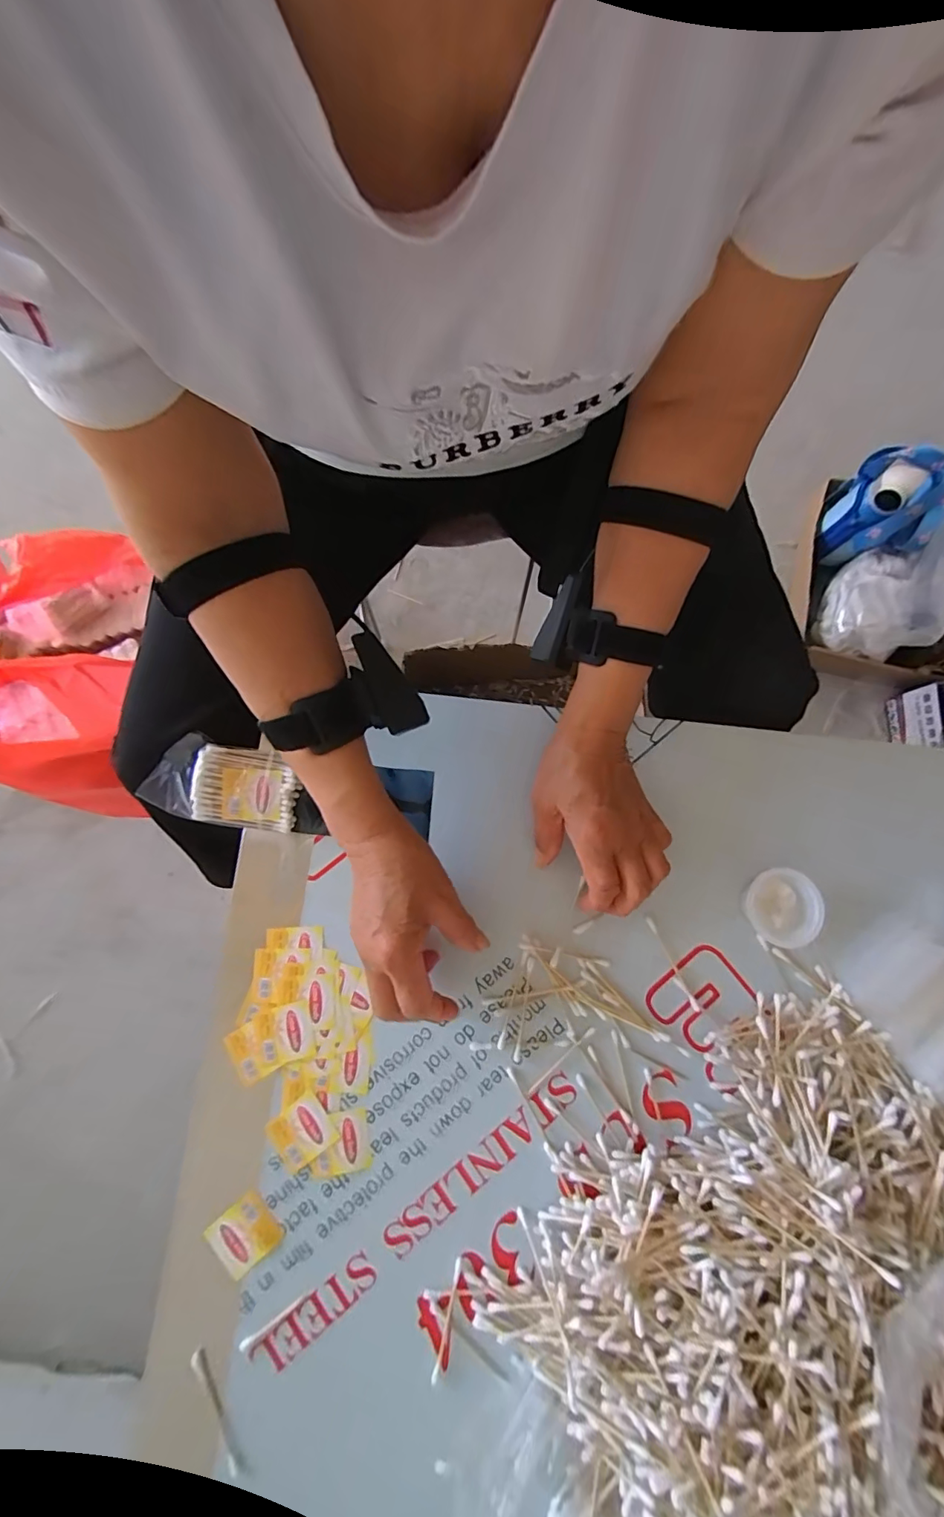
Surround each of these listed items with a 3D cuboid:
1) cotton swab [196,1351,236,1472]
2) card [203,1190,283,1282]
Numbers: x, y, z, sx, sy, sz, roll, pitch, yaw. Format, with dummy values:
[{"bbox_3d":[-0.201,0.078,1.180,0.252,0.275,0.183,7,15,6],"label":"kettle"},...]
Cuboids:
[{"bbox_3d":[-0.171,0.435,0.339,0.009,0.004,0.075,-25,80,-3],"label":"cotton swab"},{"bbox_3d":[-0.160,0.334,0.357,0.043,0.004,0.039,-40,81,-6],"label":"card"}]

